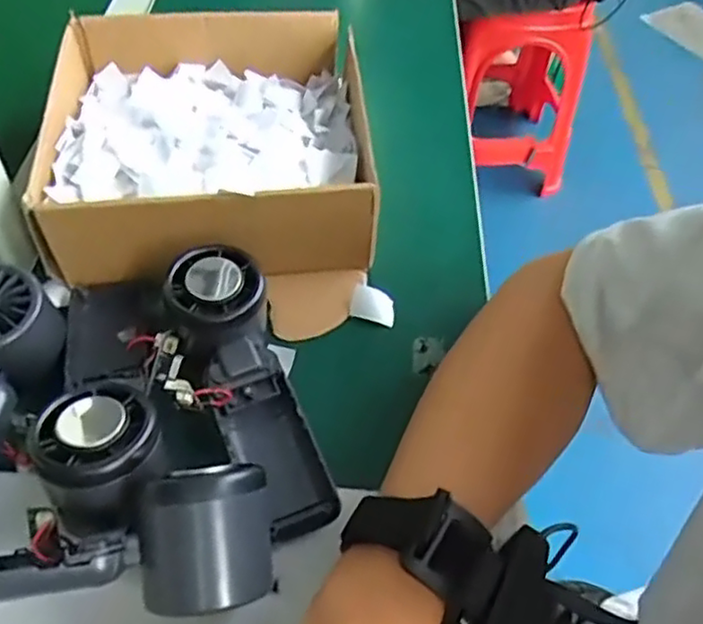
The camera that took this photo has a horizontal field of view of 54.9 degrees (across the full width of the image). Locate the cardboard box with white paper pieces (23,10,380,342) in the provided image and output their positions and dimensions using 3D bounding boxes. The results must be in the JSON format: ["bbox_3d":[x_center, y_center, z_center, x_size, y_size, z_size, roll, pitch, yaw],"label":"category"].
[{"bbox_3d":[-0.096,-0.115,0.468,0.202,0.073,0.224,-2,52,-6],"label":"cardboard box with white paper pieces"}]

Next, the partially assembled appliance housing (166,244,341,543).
[{"bbox_3d":[-0.053,0.040,0.362,0.055,0.063,0.156,-19,55,-18],"label":"partially assembled appliance housing"}]

